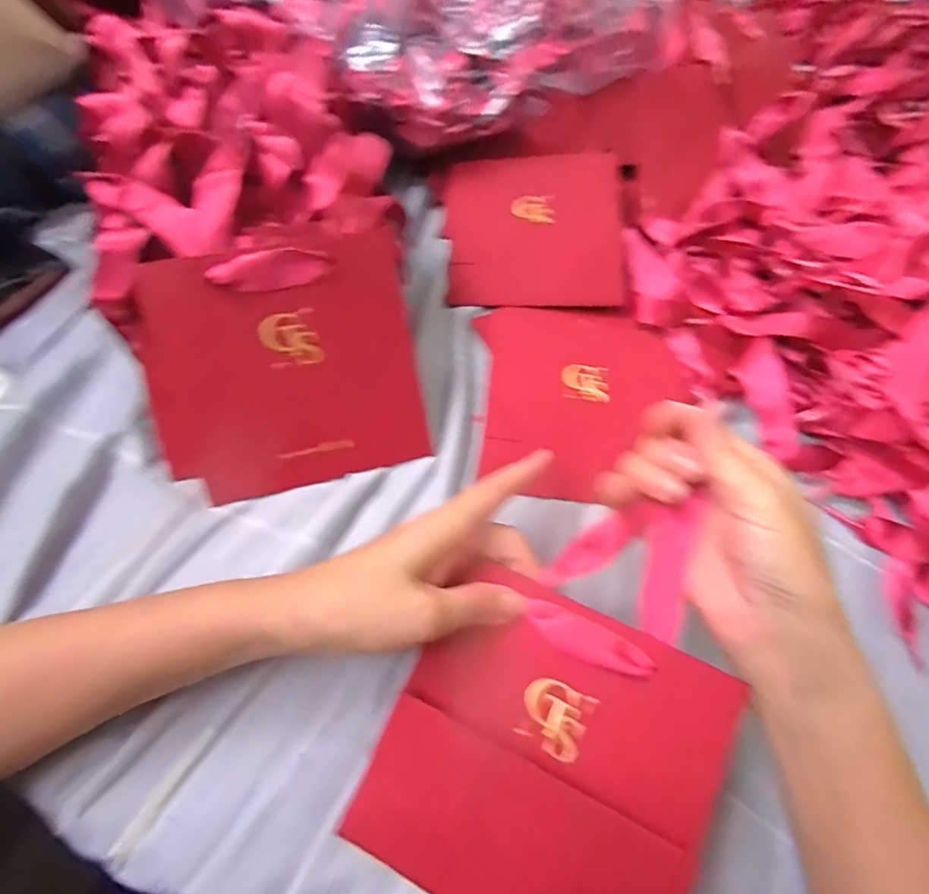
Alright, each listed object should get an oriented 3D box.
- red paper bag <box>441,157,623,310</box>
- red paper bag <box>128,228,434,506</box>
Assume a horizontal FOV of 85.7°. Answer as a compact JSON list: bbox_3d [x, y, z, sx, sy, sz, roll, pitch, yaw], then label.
[{"bbox_3d":[0.055,-0.179,0.411,0.140,0.015,0.135,-2,78,7],"label":"red paper bag"},{"bbox_3d":[-0.108,-0.044,0.298,0.158,0.137,0.021,-10,19,-1],"label":"red paper bag"}]

